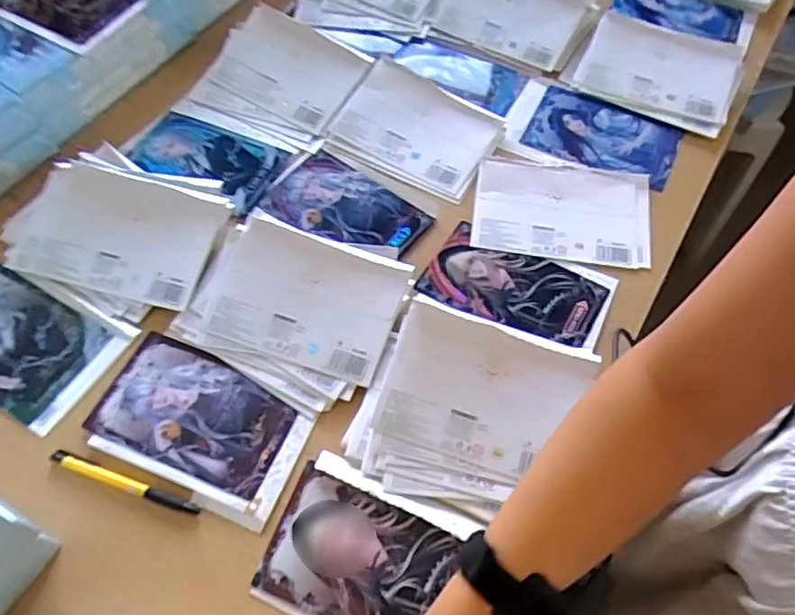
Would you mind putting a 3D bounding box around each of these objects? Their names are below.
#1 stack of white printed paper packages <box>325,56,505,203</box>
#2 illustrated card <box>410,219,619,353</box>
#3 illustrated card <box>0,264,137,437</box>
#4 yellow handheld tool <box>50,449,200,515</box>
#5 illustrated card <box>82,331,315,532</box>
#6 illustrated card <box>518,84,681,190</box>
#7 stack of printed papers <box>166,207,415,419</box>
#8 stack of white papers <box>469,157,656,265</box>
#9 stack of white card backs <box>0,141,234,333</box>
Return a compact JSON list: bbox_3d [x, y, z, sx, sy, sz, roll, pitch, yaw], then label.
[{"bbox_3d":[0.025,-0.214,0.713,0.178,0.031,0.147,29,63,15],"label":"stack of white printed paper packages"},{"bbox_3d":[0.123,-0.021,0.615,0.178,0.008,0.102,23,62,12],"label":"illustrated card"},{"bbox_3d":[-0.368,0.031,0.585,0.190,0.004,0.112,26,64,14],"label":"illustrated card"},{"bbox_3d":[-0.234,0.149,0.514,0.141,0.008,0.014,19,61,10],"label":"yellow handheld tool"},{"bbox_3d":[-0.178,0.104,0.543,0.190,0.006,0.115,22,60,12],"label":"illustrated card"},{"bbox_3d":[0.245,-0.205,0.725,0.172,0.011,0.108,23,66,11],"label":"illustrated card"},{"bbox_3d":[-0.097,-0.009,0.581,0.199,0.040,0.164,28,63,14],"label":"stack of printed papers"},{"bbox_3d":[0.181,-0.106,0.660,0.188,0.009,0.127,9,64,3],"label":"stack of white papers"},{"bbox_3d":[-0.293,-0.086,0.624,0.228,0.045,0.167,23,62,12],"label":"stack of white card backs"}]

